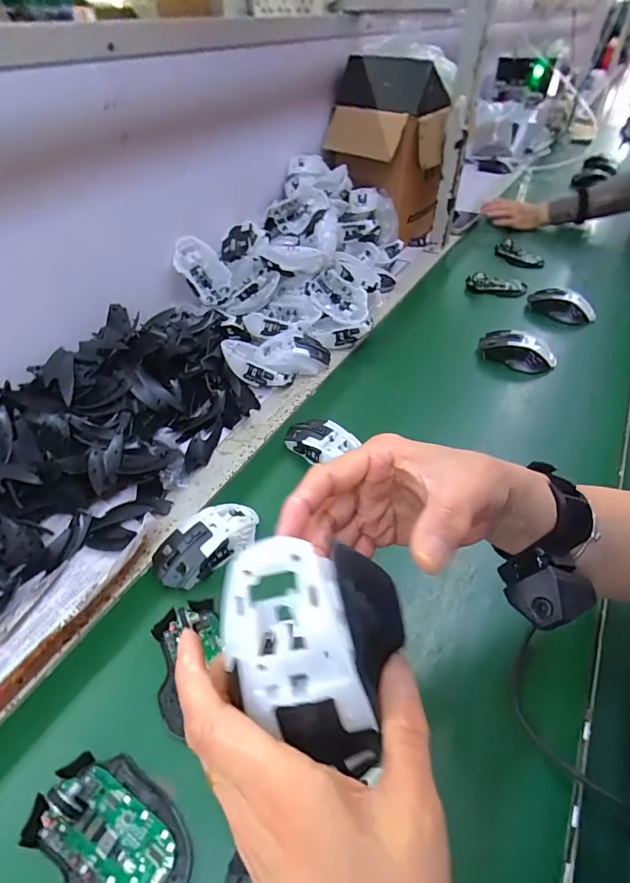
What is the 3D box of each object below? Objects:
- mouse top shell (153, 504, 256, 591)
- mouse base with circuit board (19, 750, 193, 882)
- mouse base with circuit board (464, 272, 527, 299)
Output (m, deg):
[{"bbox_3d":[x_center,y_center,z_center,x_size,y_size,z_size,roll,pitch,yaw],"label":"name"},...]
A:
[{"bbox_3d":[-0.111,0.103,0.458,0.113,0.042,0.059,-34,58,-32],"label":"mouse top shell"},{"bbox_3d":[-0.139,0.267,0.294,0.114,0.023,0.075,27,50,19],"label":"mouse base with circuit board"},{"bbox_3d":[0.355,-0.307,0.865,0.117,0.014,0.055,10,46,4],"label":"mouse base with circuit board"}]

